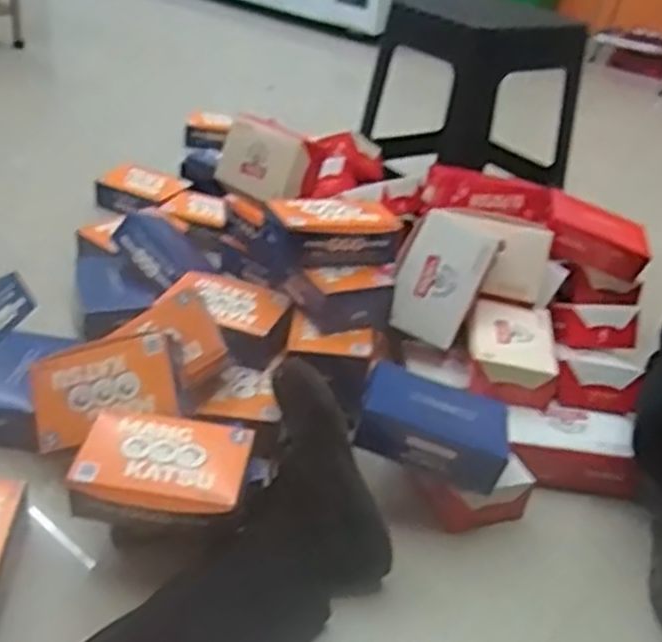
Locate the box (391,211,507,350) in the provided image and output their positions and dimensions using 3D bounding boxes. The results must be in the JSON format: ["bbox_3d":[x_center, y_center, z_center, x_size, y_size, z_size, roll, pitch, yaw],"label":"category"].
[{"bbox_3d":[0.156,-0.061,1.124,0.119,0.179,0.045,27,3,3],"label":"box"}]

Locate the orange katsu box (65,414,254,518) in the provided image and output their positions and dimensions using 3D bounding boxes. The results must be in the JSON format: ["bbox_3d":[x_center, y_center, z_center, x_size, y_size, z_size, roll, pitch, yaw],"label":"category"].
[{"bbox_3d":[-0.183,0.165,0.853,0.176,0.059,0.120,7,32,1],"label":"orange katsu box"}]

